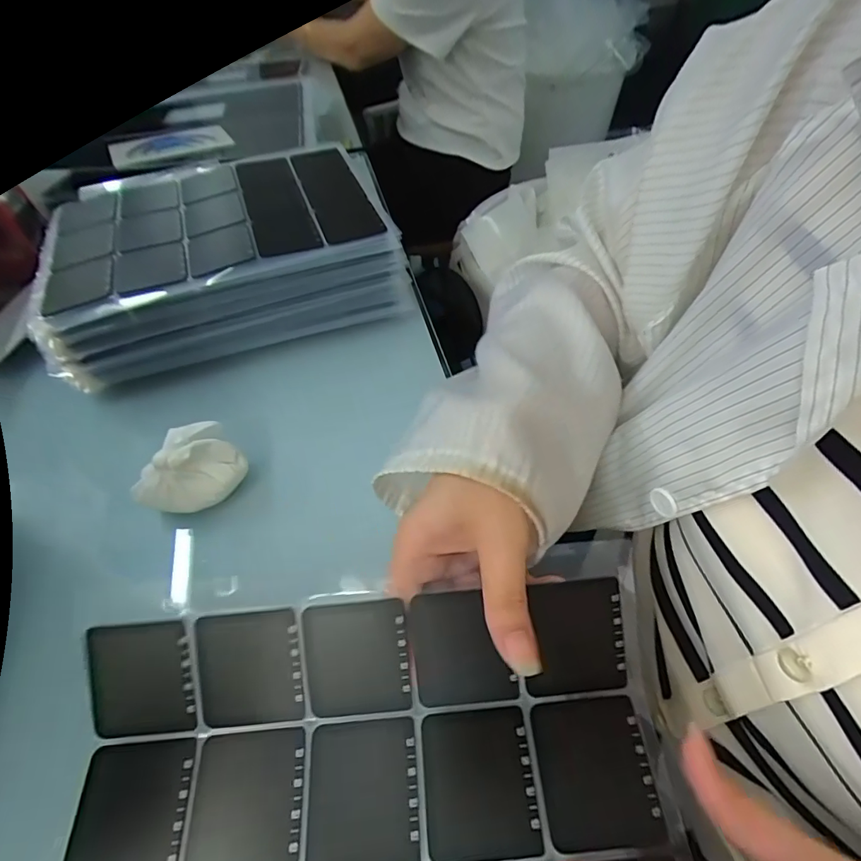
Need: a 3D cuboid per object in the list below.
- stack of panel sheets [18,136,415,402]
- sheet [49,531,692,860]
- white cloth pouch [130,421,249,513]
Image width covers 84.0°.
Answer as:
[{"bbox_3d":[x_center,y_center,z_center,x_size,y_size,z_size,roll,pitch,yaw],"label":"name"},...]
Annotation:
[{"bbox_3d":[-0.186,-0.163,0.439,0.283,0.090,0.206,-16,52,-9],"label":"stack of panel sheets"},{"bbox_3d":[-0.030,0.155,0.204,0.275,0.047,0.173,-9,51,-5],"label":"sheet"},{"bbox_3d":[-0.154,0.025,0.305,0.064,0.038,0.038,-38,59,-25],"label":"white cloth pouch"}]

